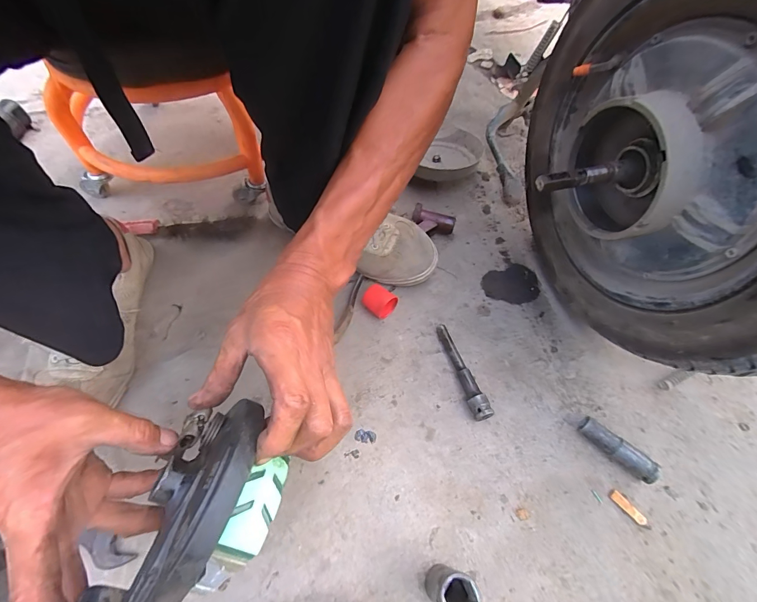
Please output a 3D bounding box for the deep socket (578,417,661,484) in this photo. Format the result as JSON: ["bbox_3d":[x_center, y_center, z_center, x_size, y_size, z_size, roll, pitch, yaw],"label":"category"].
[{"bbox_3d":[0.254,0.159,0.381,0.079,0.024,0.018,37,63,20],"label":"deep socket"}]

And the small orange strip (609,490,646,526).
[{"bbox_3d":[0.252,0.209,0.362,0.010,0.004,0.038,-38,66,-23],"label":"small orange strip"}]

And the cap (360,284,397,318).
[{"bbox_3d":[-0.001,-0.001,0.470,0.039,0.031,0.034,34,62,18],"label":"cap"}]

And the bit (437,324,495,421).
[{"bbox_3d":[0.097,0.080,0.426,0.018,0.025,0.125,-16,59,-12],"label":"bit"}]

